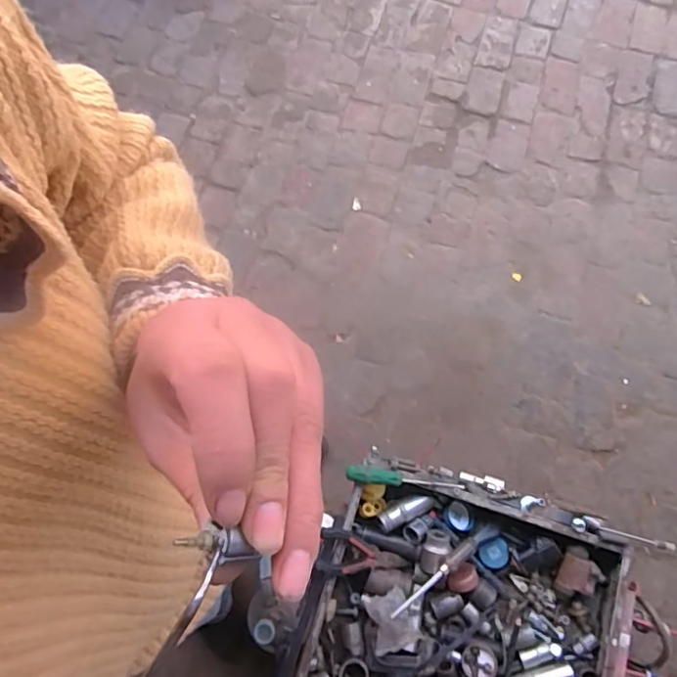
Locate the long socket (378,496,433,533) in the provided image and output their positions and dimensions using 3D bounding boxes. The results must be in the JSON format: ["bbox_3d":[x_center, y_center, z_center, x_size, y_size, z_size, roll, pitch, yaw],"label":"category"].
[{"bbox_3d":[0.088,0.225,0.712,0.076,0.028,0.026,-27,73,-8],"label":"long socket"}]

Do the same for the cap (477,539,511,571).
[{"bbox_3d":[0.200,0.277,0.696,0.037,0.007,0.035,0,71,0],"label":"cap"}]

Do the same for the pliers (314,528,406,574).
[{"bbox_3d":[0.030,0.268,0.676,0.121,0.023,0.049,17,70,-24],"label":"pliers"}]

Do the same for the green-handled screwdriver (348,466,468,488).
[{"bbox_3d":[0.084,0.177,0.685,0.146,0.020,0.020,5,72,2],"label":"green-handled screwdriver"}]

